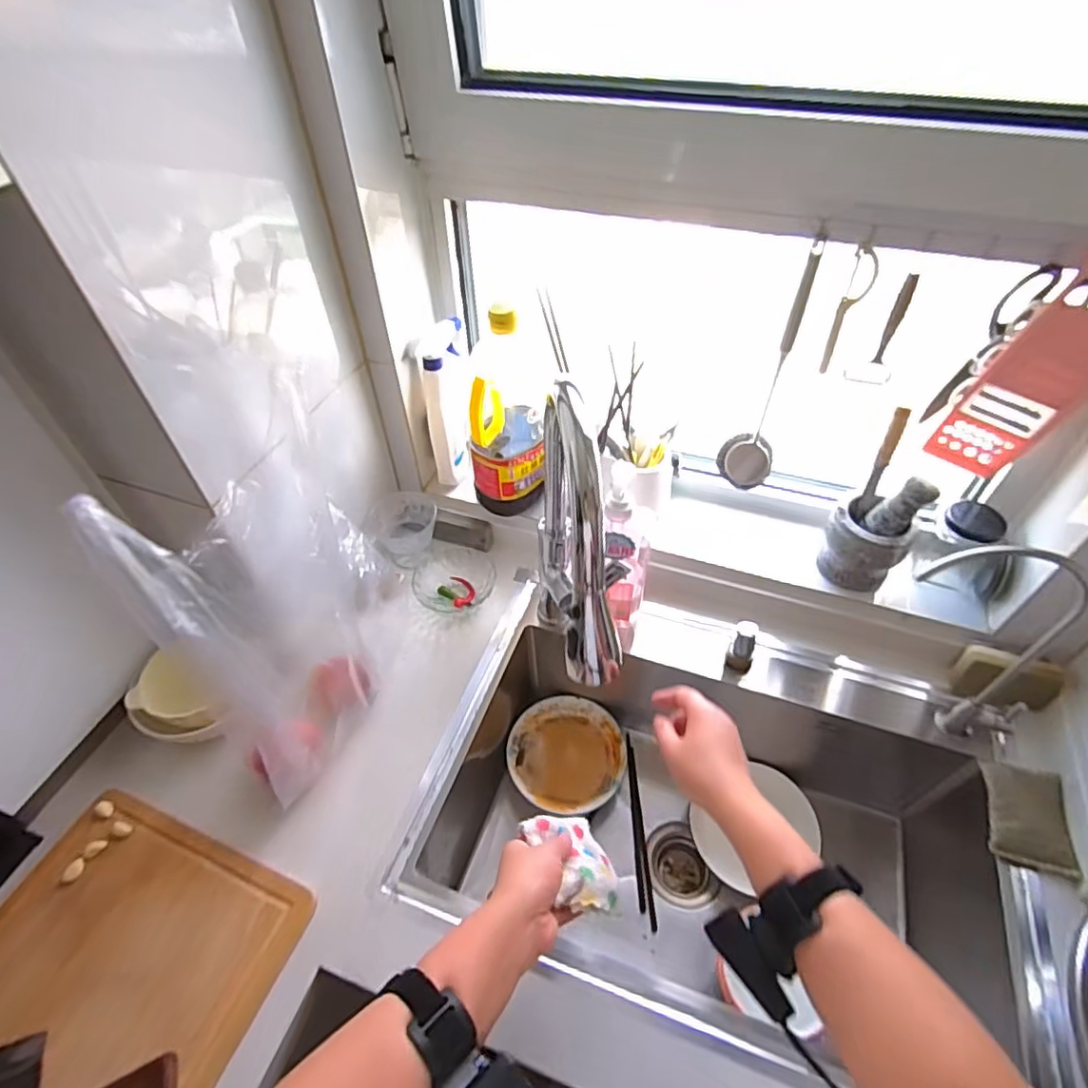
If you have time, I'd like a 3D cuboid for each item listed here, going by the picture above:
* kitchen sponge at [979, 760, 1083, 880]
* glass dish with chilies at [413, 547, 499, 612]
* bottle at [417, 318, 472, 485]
[{"bbox_3d":[0.548,0.310,0.683,0.079,0.034,0.125,13,51,13],"label":"kitchen sponge"},{"bbox_3d":[-0.131,0.061,0.885,0.116,0.051,0.108,-1,49,1],"label":"glass dish with chilies"},{"bbox_3d":[-0.146,-0.211,0.903,0.071,0.233,0.086,-7,49,-4],"label":"bottle"}]

